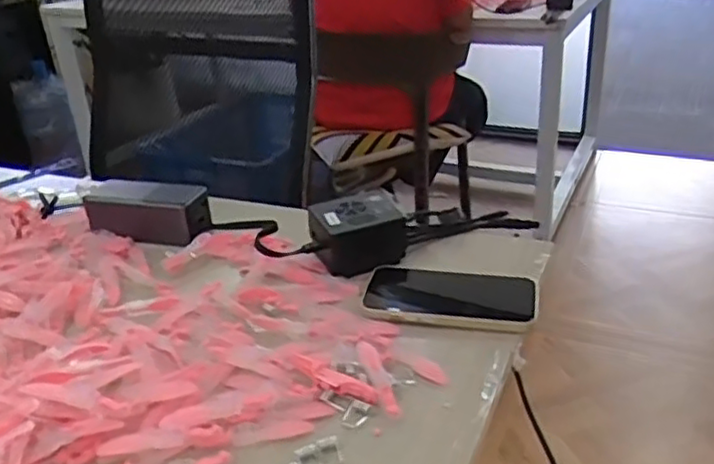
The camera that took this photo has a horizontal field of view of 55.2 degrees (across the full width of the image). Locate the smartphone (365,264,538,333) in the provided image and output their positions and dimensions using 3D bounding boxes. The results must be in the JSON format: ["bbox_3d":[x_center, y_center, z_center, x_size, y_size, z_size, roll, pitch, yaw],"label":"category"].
[{"bbox_3d":[0.077,0.054,0.583,0.146,0.011,0.078,5,28,16],"label":"smartphone"}]

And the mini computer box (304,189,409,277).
[{"bbox_3d":[0.001,-0.001,0.655,0.085,0.047,0.074,-13,29,-18],"label":"mini computer box"}]

